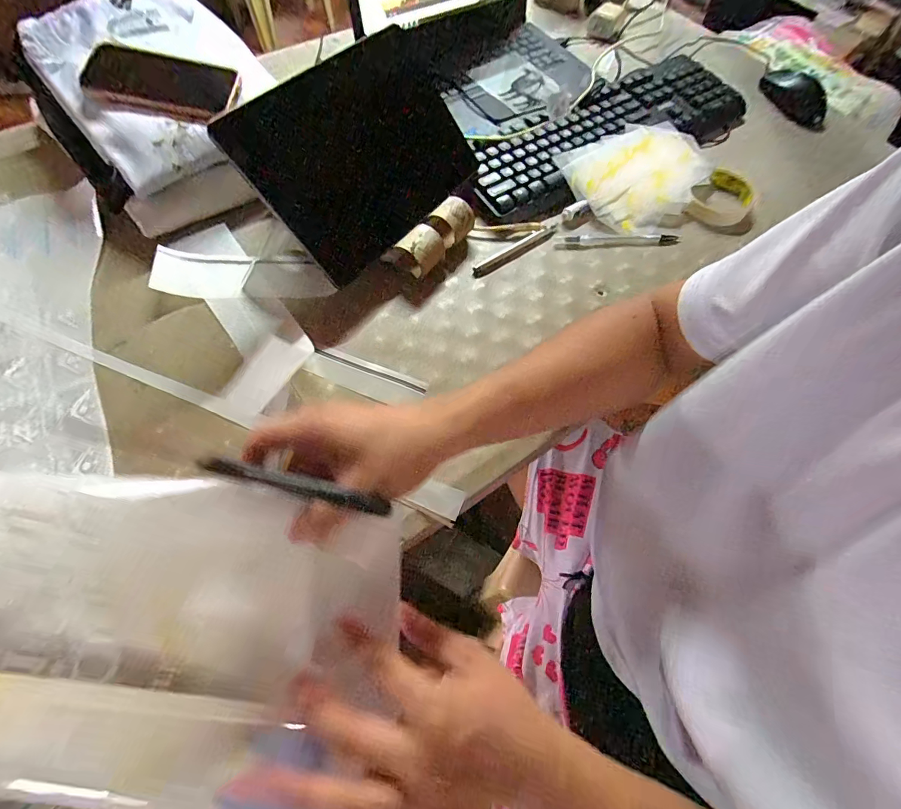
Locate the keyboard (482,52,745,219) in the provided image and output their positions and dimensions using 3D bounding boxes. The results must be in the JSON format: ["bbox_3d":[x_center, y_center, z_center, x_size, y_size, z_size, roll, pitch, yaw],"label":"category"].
[{"bbox_3d":[0.207,-0.379,0.577,0.443,0.039,0.140,-25,66,-16],"label":"keyboard"}]

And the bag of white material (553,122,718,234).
[{"bbox_3d":[0.247,-0.299,0.546,0.196,0.031,0.137,-31,68,-18],"label":"bag of white material"}]

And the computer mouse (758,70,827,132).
[{"bbox_3d":[0.511,-0.453,0.623,0.066,0.031,0.110,-40,71,-21],"label":"computer mouse"}]

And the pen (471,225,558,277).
[{"bbox_3d":[0.079,-0.182,0.495,0.125,0.013,0.018,-35,69,-20],"label":"pen"}]

